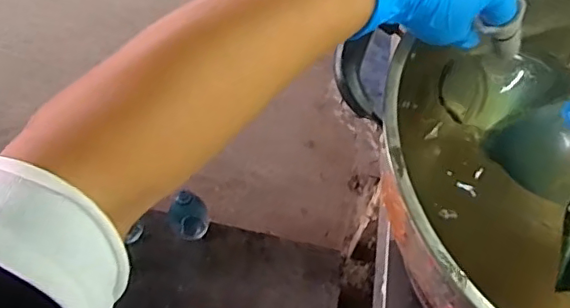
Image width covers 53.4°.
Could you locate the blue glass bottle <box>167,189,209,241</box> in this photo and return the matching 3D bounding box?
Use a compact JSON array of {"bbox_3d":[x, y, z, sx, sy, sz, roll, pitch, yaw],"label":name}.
[{"bbox_3d":[-0.181,0.111,1.044,0.072,0.122,0.052,-23,61,-13],"label":"blue glass bottle"}]

